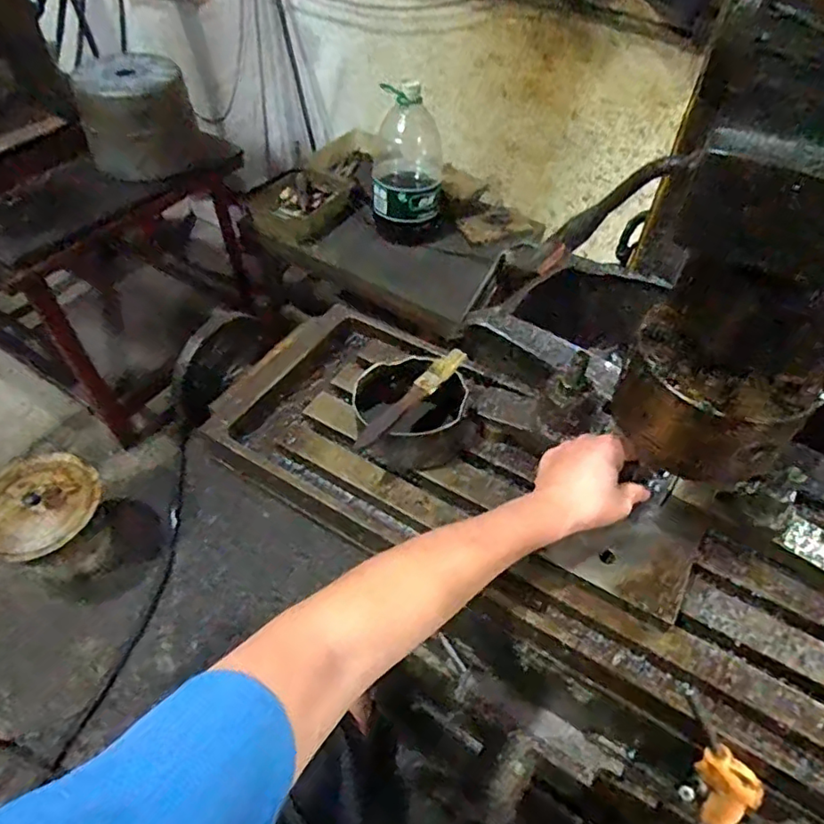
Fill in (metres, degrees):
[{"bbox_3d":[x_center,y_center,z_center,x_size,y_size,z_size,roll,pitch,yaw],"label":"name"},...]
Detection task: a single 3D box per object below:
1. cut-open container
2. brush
[{"bbox_3d":[0.004,0.000,0.578,0.111,0.073,0.105,1,51,-1],"label":"cut-open container"},{"bbox_3d":[0.002,-0.013,0.557,0.020,0.020,0.145,35,58,24],"label":"brush"}]

